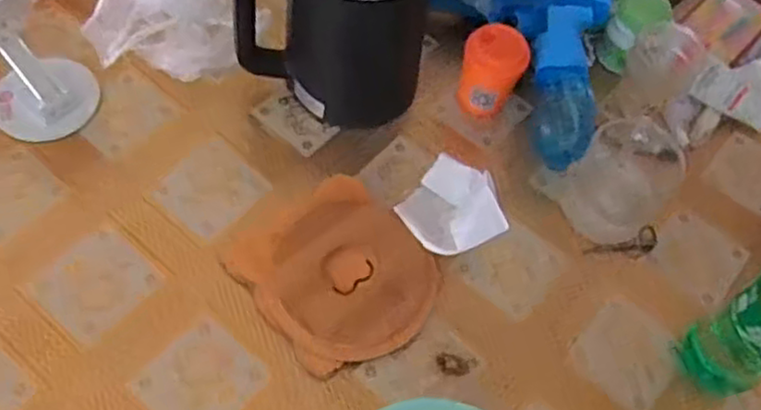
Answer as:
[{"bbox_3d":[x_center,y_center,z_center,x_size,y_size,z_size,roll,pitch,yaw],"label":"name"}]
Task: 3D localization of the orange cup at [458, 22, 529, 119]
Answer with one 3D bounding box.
[{"bbox_3d":[0.106,-0.125,0.658,0.060,0.084,0.052,16,60,5],"label":"orange cup"}]

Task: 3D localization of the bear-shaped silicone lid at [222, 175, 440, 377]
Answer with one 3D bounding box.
[{"bbox_3d":[-0.035,0.055,0.576,0.136,0.021,0.153,-34,67,-21],"label":"bear-shaped silicone lid"}]

